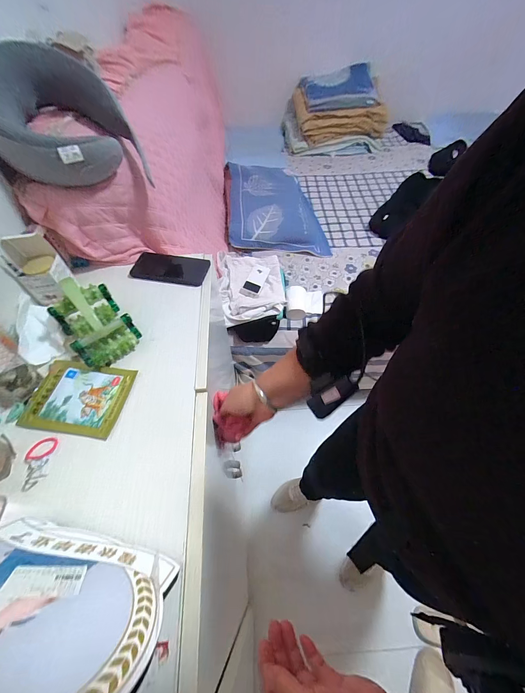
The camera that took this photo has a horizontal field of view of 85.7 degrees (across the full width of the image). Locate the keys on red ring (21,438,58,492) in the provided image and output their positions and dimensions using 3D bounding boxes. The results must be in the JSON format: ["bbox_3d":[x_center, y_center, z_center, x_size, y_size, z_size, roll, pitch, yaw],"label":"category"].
[{"bbox_3d":[-0.308,0.159,0.386,0.036,0.006,0.066,-3,55,-1],"label":"keys on red ring"}]

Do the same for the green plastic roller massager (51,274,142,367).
[{"bbox_3d":[-0.285,-0.044,0.478,0.096,0.085,0.129,-37,62,-22],"label":"green plastic roller massager"}]

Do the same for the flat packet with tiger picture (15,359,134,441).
[{"bbox_3d":[-0.287,0.078,0.443,0.146,0.011,0.113,6,55,6],"label":"flat packet with tiger picture"}]

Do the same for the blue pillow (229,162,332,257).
[{"bbox_3d":[0.064,-0.739,1.453,0.457,0.147,0.683,-4,55,-1],"label":"blue pillow"}]

